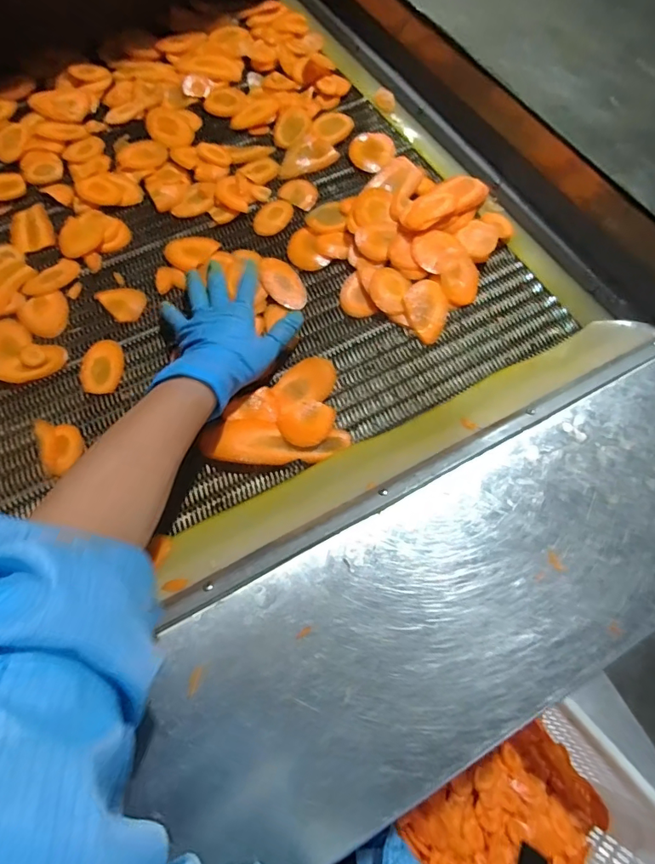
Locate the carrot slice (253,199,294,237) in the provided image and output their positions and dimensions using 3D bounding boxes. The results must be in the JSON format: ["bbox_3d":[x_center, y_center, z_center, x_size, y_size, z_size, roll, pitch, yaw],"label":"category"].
[{"bbox_3d":[-0.067,-0.265,0.584,0.041,0.004,0.060,27,69,10],"label":"carrot slice"}]

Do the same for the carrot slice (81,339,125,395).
[{"bbox_3d":[-0.236,-0.069,0.500,0.040,0.008,0.061,5,67,0],"label":"carrot slice"}]

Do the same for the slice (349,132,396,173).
[{"bbox_3d":[0.059,-0.373,0.631,0.059,0.005,0.056,0,84,2],"label":"slice"}]

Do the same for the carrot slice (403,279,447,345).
[{"bbox_3d":[0.111,-0.134,0.525,0.046,0.009,0.067,-27,83,1],"label":"carrot slice"}]

